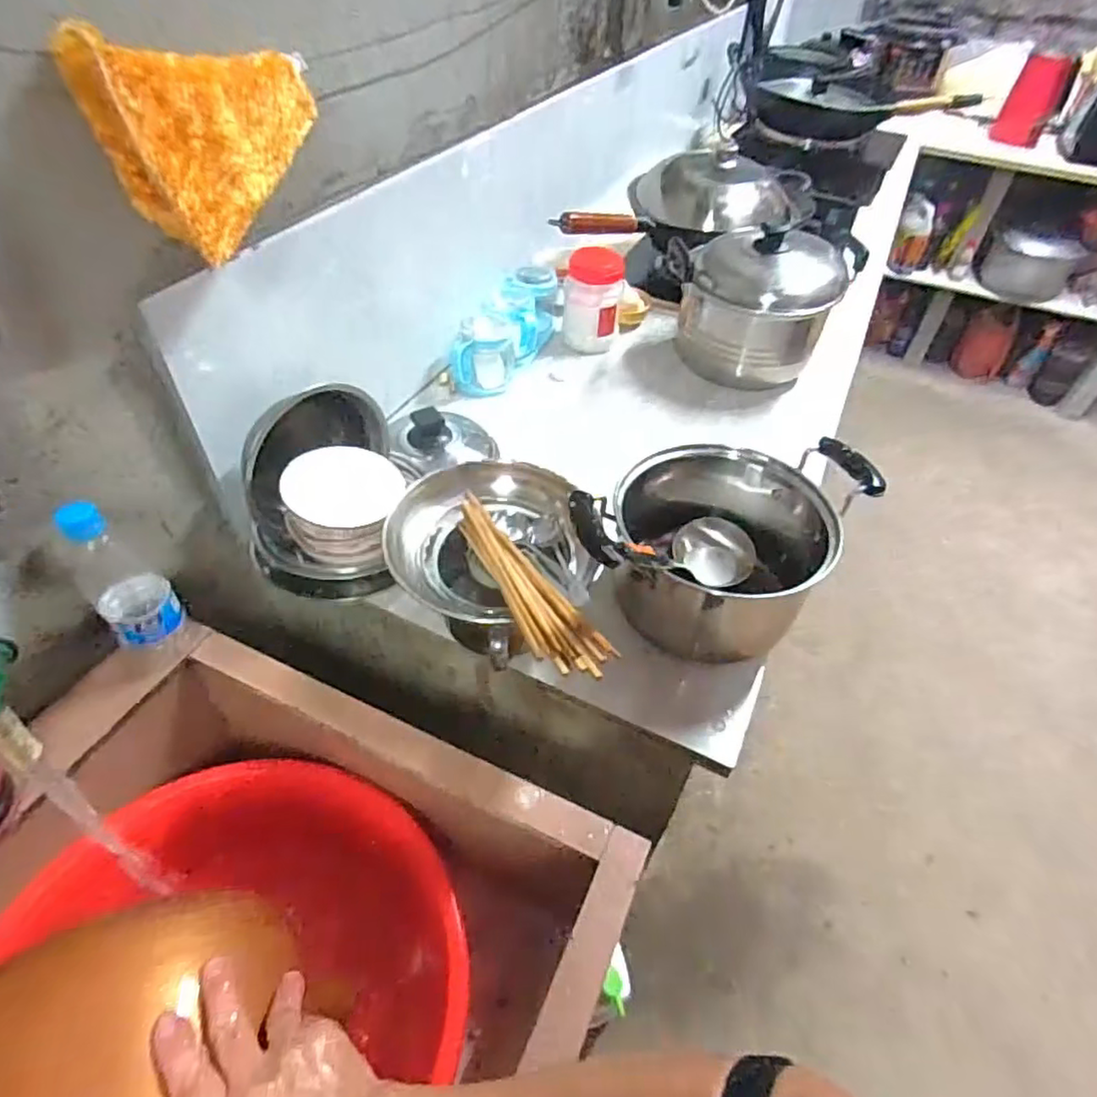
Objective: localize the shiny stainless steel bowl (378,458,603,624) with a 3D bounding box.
[{"bbox_3d":[-0.054,-0.020,0.658,0.199,0.075,0.181,2,47,-2],"label":"shiny stainless steel bowl"}]

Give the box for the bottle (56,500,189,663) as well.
[{"bbox_3d":[-0.411,0.027,0.624,0.064,0.186,0.079,-33,57,-29],"label":"bottle"}]

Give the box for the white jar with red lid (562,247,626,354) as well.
[{"bbox_3d":[0.076,-0.430,1.110,0.100,0.157,0.106,2,47,-2],"label":"white jar with red lid"}]

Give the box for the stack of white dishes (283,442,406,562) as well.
[{"bbox_3d":[-0.223,-0.050,0.711,0.113,0.070,0.128,8,47,5],"label":"stack of white dishes"}]

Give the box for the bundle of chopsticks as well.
[{"bbox_3d":[-0.028,0.026,0.600,0.053,0.053,0.260,-20,51,-20],"label":"bundle of chopsticks"}]

